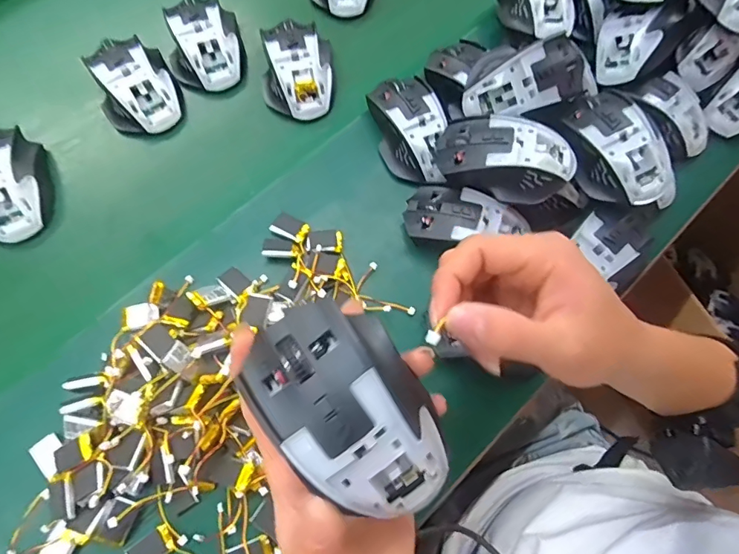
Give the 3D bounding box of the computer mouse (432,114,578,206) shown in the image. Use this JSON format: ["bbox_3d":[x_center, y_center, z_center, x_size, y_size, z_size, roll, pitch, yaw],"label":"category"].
[{"bbox_3d":[0.118,-0.106,0.395,0.118,0.043,0.070,19,73,4],"label":"computer mouse"}]

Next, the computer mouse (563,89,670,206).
[{"bbox_3d":[0.216,-0.113,0.403,0.069,0.045,0.112,-18,75,-7],"label":"computer mouse"}]

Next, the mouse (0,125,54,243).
[{"bbox_3d":[-0.333,-0.088,0.417,0.071,0.040,0.117,-18,74,-7],"label":"mouse"}]

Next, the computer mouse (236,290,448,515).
[{"bbox_3d":[-0.008,0.065,0.218,0.065,0.043,0.106,-35,77,-12],"label":"computer mouse"}]

